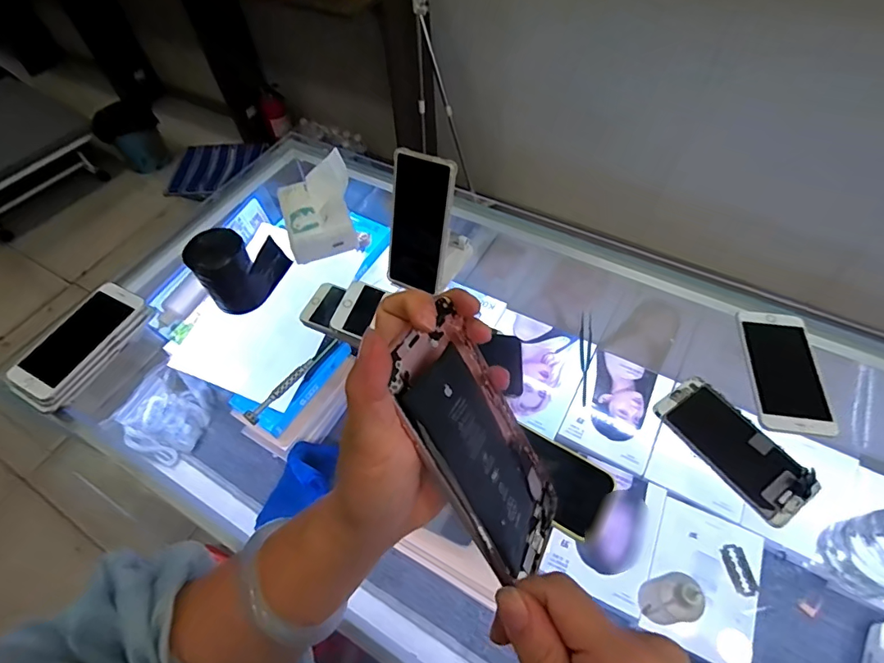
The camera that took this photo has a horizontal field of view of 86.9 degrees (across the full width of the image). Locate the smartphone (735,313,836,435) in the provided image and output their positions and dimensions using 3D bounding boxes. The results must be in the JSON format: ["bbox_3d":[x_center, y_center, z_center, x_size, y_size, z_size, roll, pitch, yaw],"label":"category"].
[{"bbox_3d":[0.388,0.044,0.530,0.076,0.009,0.157,8,57,8],"label":"smartphone"}]

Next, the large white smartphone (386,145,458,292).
[{"bbox_3d":[-0.027,-0.127,0.562,0.074,0.162,0.015,17,32,14],"label":"large white smartphone"}]

